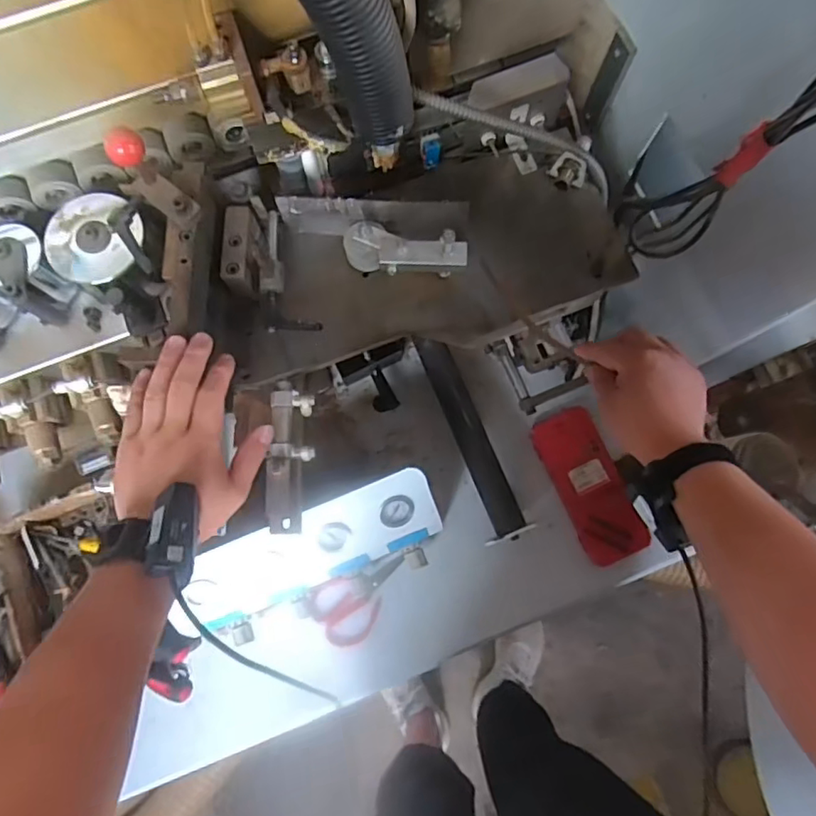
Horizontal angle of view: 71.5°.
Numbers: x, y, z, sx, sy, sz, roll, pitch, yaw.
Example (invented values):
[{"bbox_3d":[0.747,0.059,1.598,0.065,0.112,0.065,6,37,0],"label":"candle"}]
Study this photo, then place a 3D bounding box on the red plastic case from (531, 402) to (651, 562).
[{"bbox_3d":[0.286,0.120,0.897,0.093,0.040,0.240,-23,81,-4],"label":"red plastic case"}]

